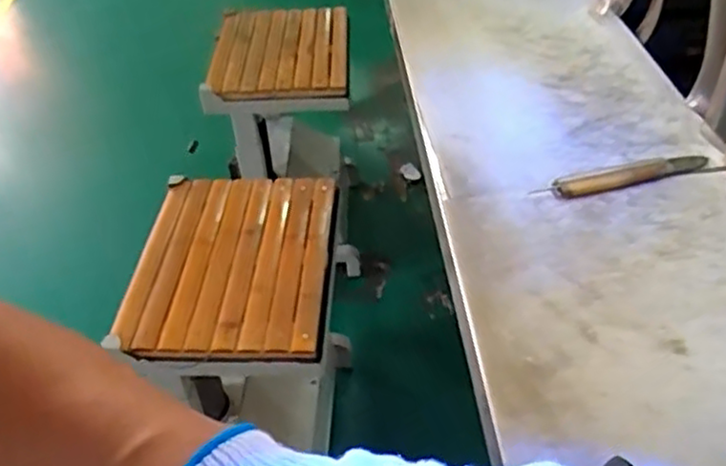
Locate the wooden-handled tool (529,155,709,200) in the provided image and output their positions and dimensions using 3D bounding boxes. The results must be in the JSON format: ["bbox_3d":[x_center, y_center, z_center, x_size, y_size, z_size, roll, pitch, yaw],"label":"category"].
[{"bbox_3d":[0.268,-0.061,0.714,0.185,0.016,0.029,-14,42,-9],"label":"wooden-handled tool"}]

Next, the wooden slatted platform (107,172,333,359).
[{"bbox_3d":[-0.190,0.043,1.051,0.285,0.031,0.372,0,42,6],"label":"wooden slatted platform"}]

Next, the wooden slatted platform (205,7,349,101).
[{"bbox_3d":[-0.174,-0.387,1.518,0.286,0.074,0.362,-5,41,1],"label":"wooden slatted platform"}]

